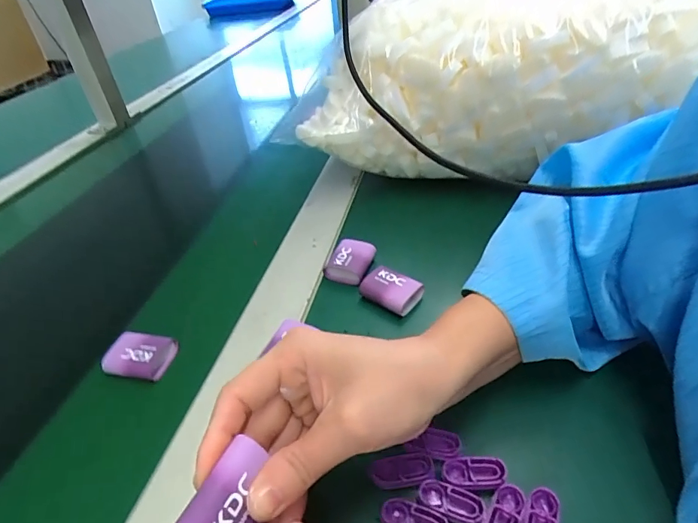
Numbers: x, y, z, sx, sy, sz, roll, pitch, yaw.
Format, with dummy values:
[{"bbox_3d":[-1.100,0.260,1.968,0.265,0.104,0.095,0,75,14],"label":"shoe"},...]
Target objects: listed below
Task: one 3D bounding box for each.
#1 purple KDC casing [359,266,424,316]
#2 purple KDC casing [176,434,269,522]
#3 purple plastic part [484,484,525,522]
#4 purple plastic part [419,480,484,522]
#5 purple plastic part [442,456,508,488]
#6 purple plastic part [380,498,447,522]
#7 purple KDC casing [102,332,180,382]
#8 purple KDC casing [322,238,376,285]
[{"bbox_3d":[0.034,0.023,0.349,0.047,0.019,0.028,21,46,29],"label":"purple KDC casing"},{"bbox_3d":[-0.050,0.101,0.181,0.014,0.031,0.044,-33,21,39],"label":"purple KDC casing"},{"bbox_3d":[0.078,0.128,0.216,0.015,0.004,0.034,18,45,27],"label":"purple plastic part"},{"bbox_3d":[0.053,0.126,0.225,0.032,0.006,0.016,11,42,20],"label":"purple plastic part"},{"bbox_3d":[0.069,0.115,0.236,0.032,0.005,0.015,-5,39,2],"label":"purple plastic part"},{"bbox_3d":[0.033,0.131,0.218,0.033,0.004,0.016,10,42,19],"label":"purple plastic part"},{"bbox_3d":[-0.156,0.071,0.324,0.044,0.015,0.034,2,40,10],"label":"purple KDC casing"},{"bbox_3d":[0.001,-0.001,0.381,0.036,0.018,0.038,9,42,18],"label":"purple KDC casing"}]

